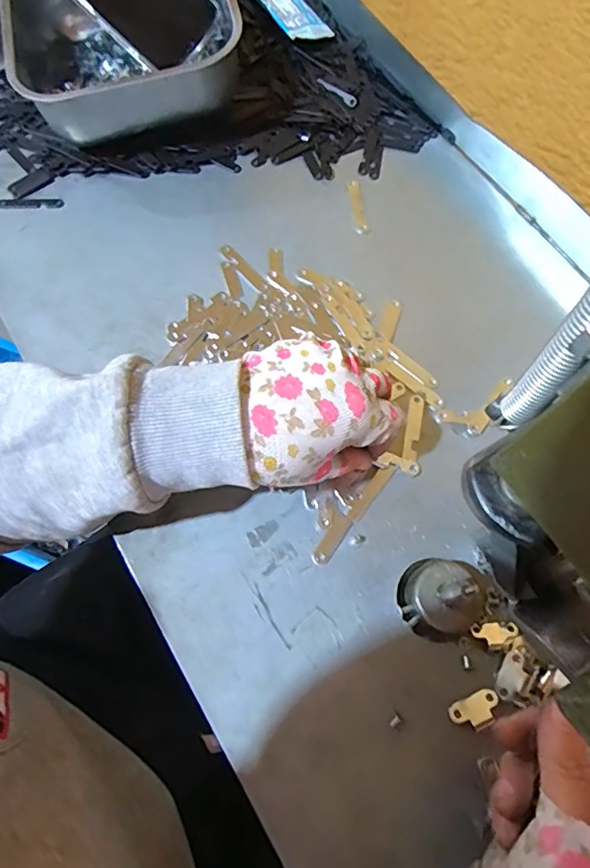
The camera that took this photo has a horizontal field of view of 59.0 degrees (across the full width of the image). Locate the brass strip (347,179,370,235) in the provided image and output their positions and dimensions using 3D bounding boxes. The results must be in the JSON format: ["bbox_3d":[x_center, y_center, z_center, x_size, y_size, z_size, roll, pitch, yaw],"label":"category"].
[{"bbox_3d":[0.052,-0.187,0.430,0.011,0.005,0.051,-8,70,-2],"label":"brass strip"}]

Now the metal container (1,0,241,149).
[{"bbox_3d":[-0.138,-0.320,0.432,0.170,0.076,0.165,-15,70,-6],"label":"metal container"}]

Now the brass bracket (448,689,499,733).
[{"bbox_3d":[0.102,0.157,0.294,0.029,0.004,0.016,-21,71,-8],"label":"brass bracket"}]

